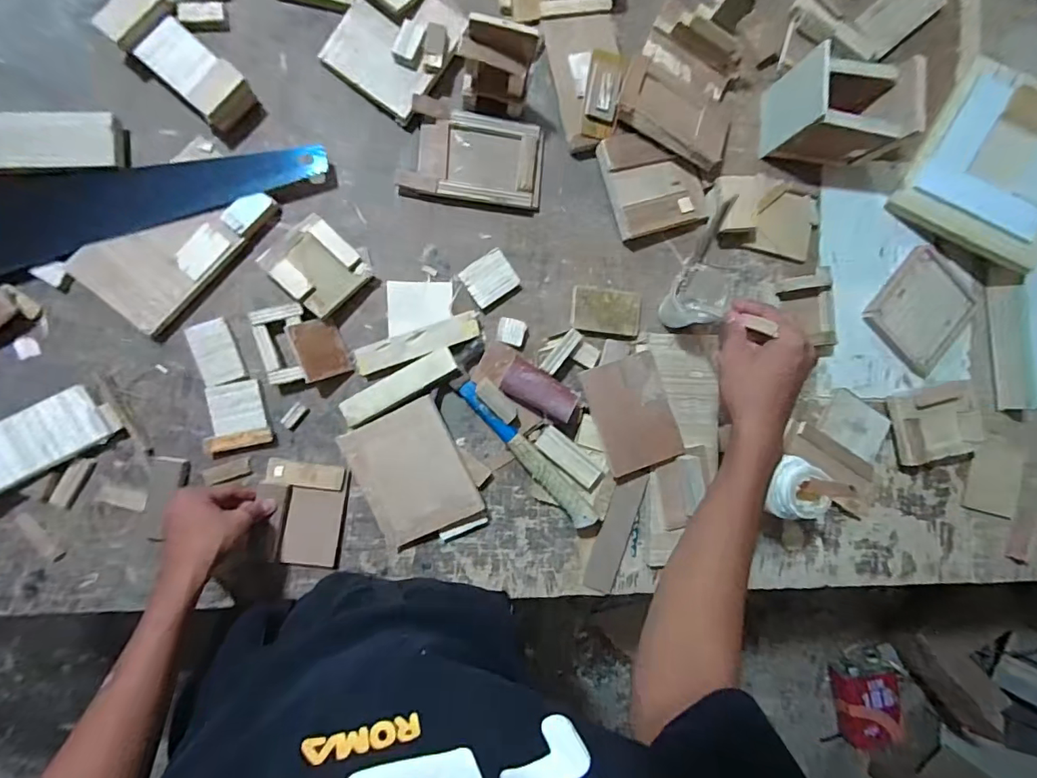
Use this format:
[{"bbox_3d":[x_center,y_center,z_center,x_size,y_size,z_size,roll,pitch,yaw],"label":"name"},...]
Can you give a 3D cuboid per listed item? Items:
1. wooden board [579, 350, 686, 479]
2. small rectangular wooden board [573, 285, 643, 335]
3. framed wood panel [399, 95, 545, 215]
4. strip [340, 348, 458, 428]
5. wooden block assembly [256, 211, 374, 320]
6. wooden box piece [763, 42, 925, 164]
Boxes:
[{"bbox_3d":[0.154,0.033,0.648,0.102,0.010,0.148,-18,90,-7],"label":"wooden board"},{"bbox_3d":[0.121,-0.107,0.667,0.097,0.017,0.058,5,89,-9],"label":"small rectangular wooden board"},{"bbox_3d":[-0.055,-0.300,0.635,0.177,0.034,0.110,7,88,-9],"label":"framed wood panel"},{"bbox_3d":[-0.149,-0.003,0.607,0.150,0.009,0.032,-28,82,-1],"label":"strip"},{"bbox_3d":[-0.246,-0.147,0.592,0.101,0.045,0.096,44,83,-6],"label":"wooden block assembly"},{"bbox_3d":[0.441,-0.380,0.672,0.158,0.114,0.115,5,89,-9],"label":"wooden box piece"}]

